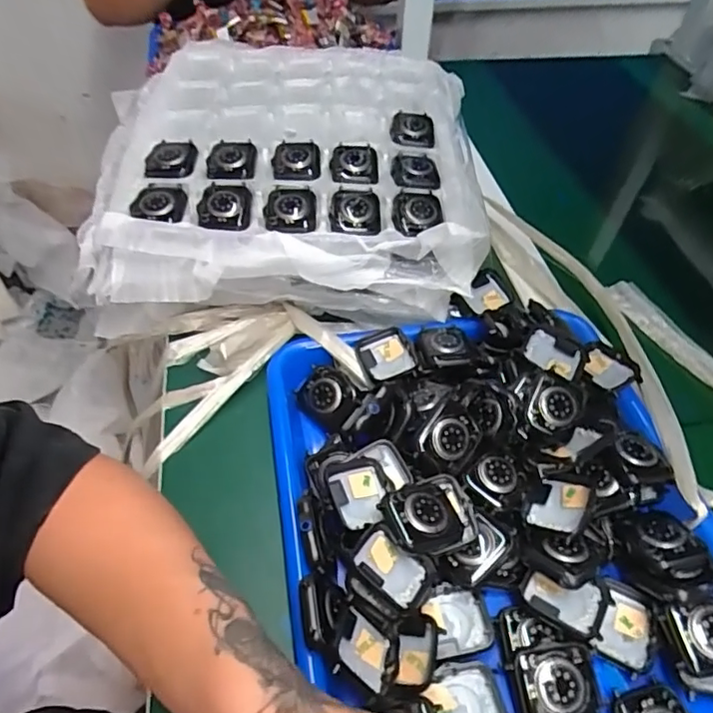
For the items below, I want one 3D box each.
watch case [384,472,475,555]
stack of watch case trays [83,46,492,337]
[{"bbox_3d":[0.042,0.090,0.318,0.053,0.012,0.042,-2,51,-30],"label":"watch case"},{"bbox_3d":[-0.062,-0.178,0.524,0.330,0.076,0.350,-2,49,-2],"label":"stack of watch case trays"}]

